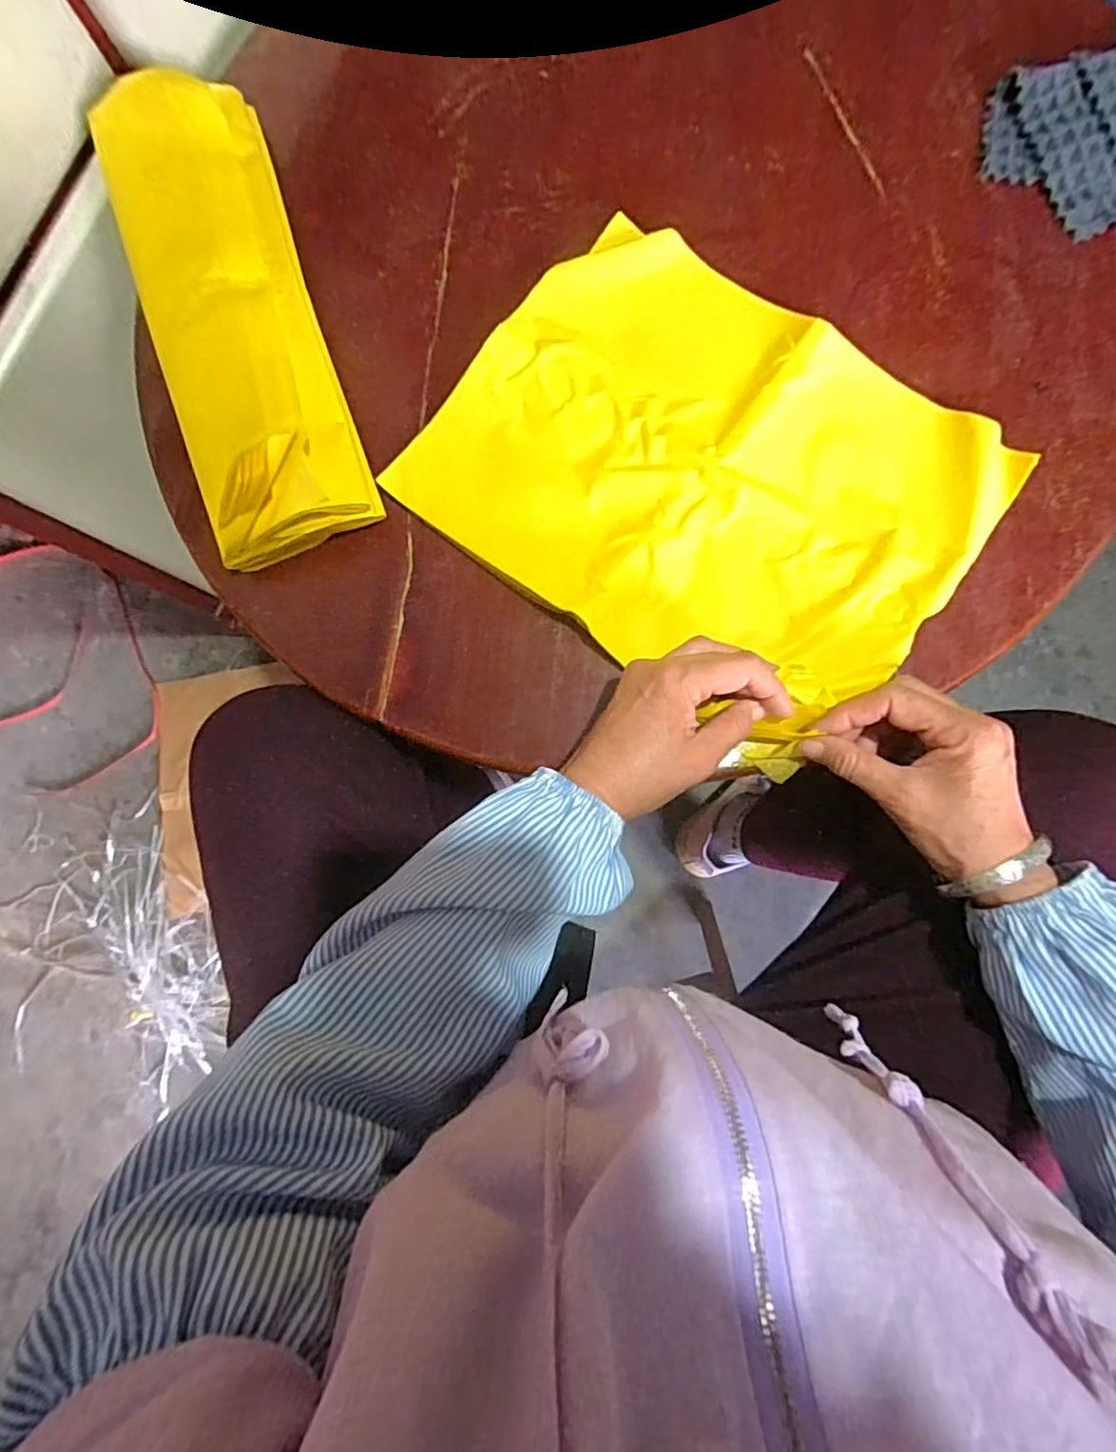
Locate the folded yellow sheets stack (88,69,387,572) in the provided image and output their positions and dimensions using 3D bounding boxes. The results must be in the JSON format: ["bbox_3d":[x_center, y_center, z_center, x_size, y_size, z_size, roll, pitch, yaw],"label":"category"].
[{"bbox_3d":[-0.228,-0.290,0.420,0.110,0.053,0.351,-19,83,2],"label":"folded yellow sheets stack"}]

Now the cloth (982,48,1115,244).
[{"bbox_3d":[0.360,-0.390,0.405,0.127,0.019,0.115,-3,84,4],"label":"cloth"}]

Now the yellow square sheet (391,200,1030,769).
[{"bbox_3d":[0.091,-0.166,0.402,0.340,0.016,0.258,38,88,7],"label":"yellow square sheet"}]

